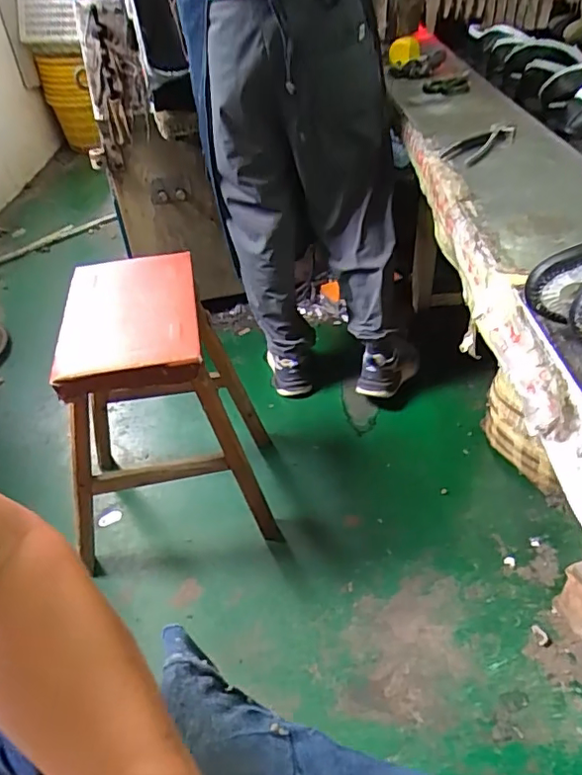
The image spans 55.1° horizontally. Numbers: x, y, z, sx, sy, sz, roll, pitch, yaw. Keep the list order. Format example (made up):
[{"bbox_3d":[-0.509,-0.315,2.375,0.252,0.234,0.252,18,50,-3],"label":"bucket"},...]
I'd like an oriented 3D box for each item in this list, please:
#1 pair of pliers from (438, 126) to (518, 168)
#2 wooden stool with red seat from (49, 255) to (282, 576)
[{"bbox_3d":[0.322,-0.419,0.953,0.068,0.028,0.203,25,47,31],"label":"pair of pliers"},{"bbox_3d":[-0.254,0.053,1.111,0.388,0.512,0.357,-10,39,-6],"label":"wooden stool with red seat"}]

